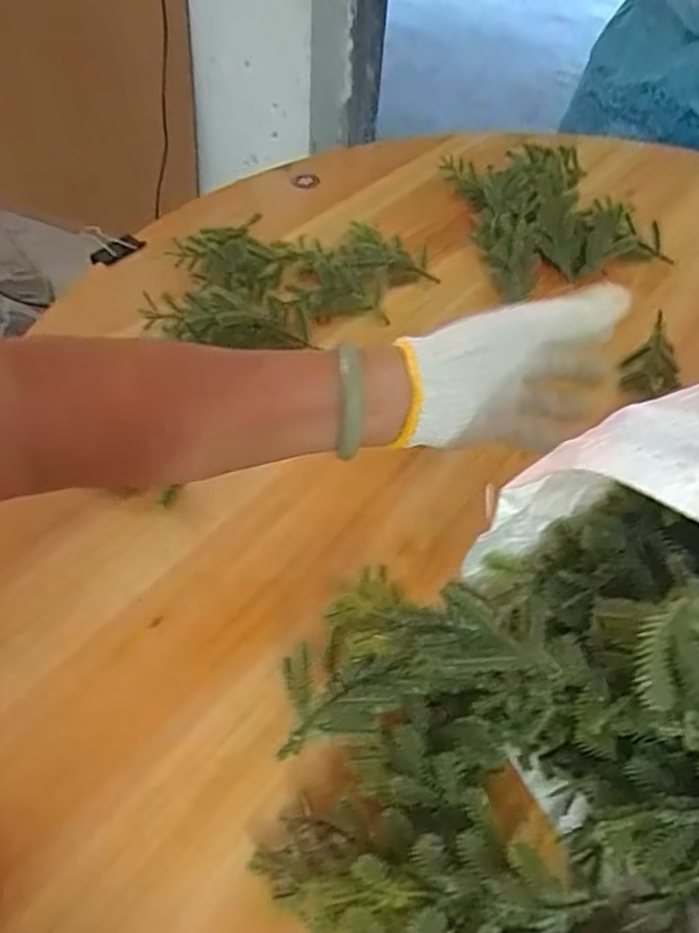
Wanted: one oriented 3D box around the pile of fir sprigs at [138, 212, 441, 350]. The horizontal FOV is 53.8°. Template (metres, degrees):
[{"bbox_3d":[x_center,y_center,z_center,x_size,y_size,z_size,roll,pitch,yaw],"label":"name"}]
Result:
[{"bbox_3d":[-0.065,-0.182,0.641,0.267,0.045,0.166,-30,59,-27],"label":"pile of fir sprigs"}]

